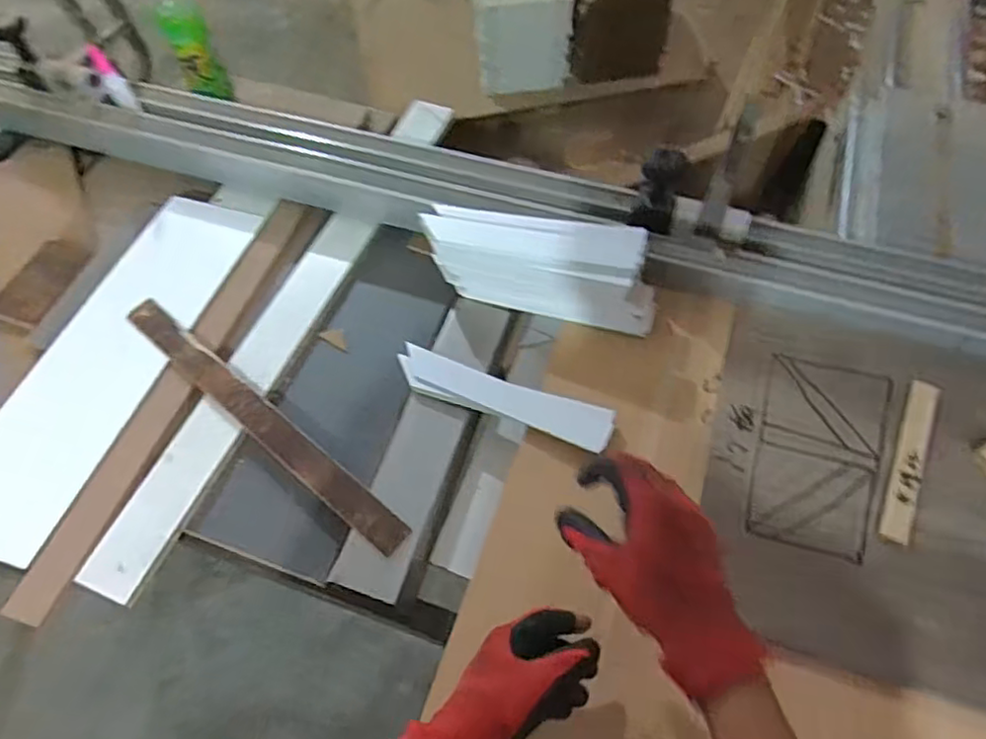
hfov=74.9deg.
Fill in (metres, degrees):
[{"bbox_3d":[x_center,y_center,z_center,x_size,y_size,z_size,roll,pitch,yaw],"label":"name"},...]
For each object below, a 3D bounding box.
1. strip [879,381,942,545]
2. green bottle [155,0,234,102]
[{"bbox_3d":[0.404,0.086,0.621,0.027,0.012,0.177,22,63,16],"label":"strip"},{"bbox_3d":[-0.460,-0.504,0.968,0.063,0.199,0.077,-24,33,-11],"label":"green bottle"}]

